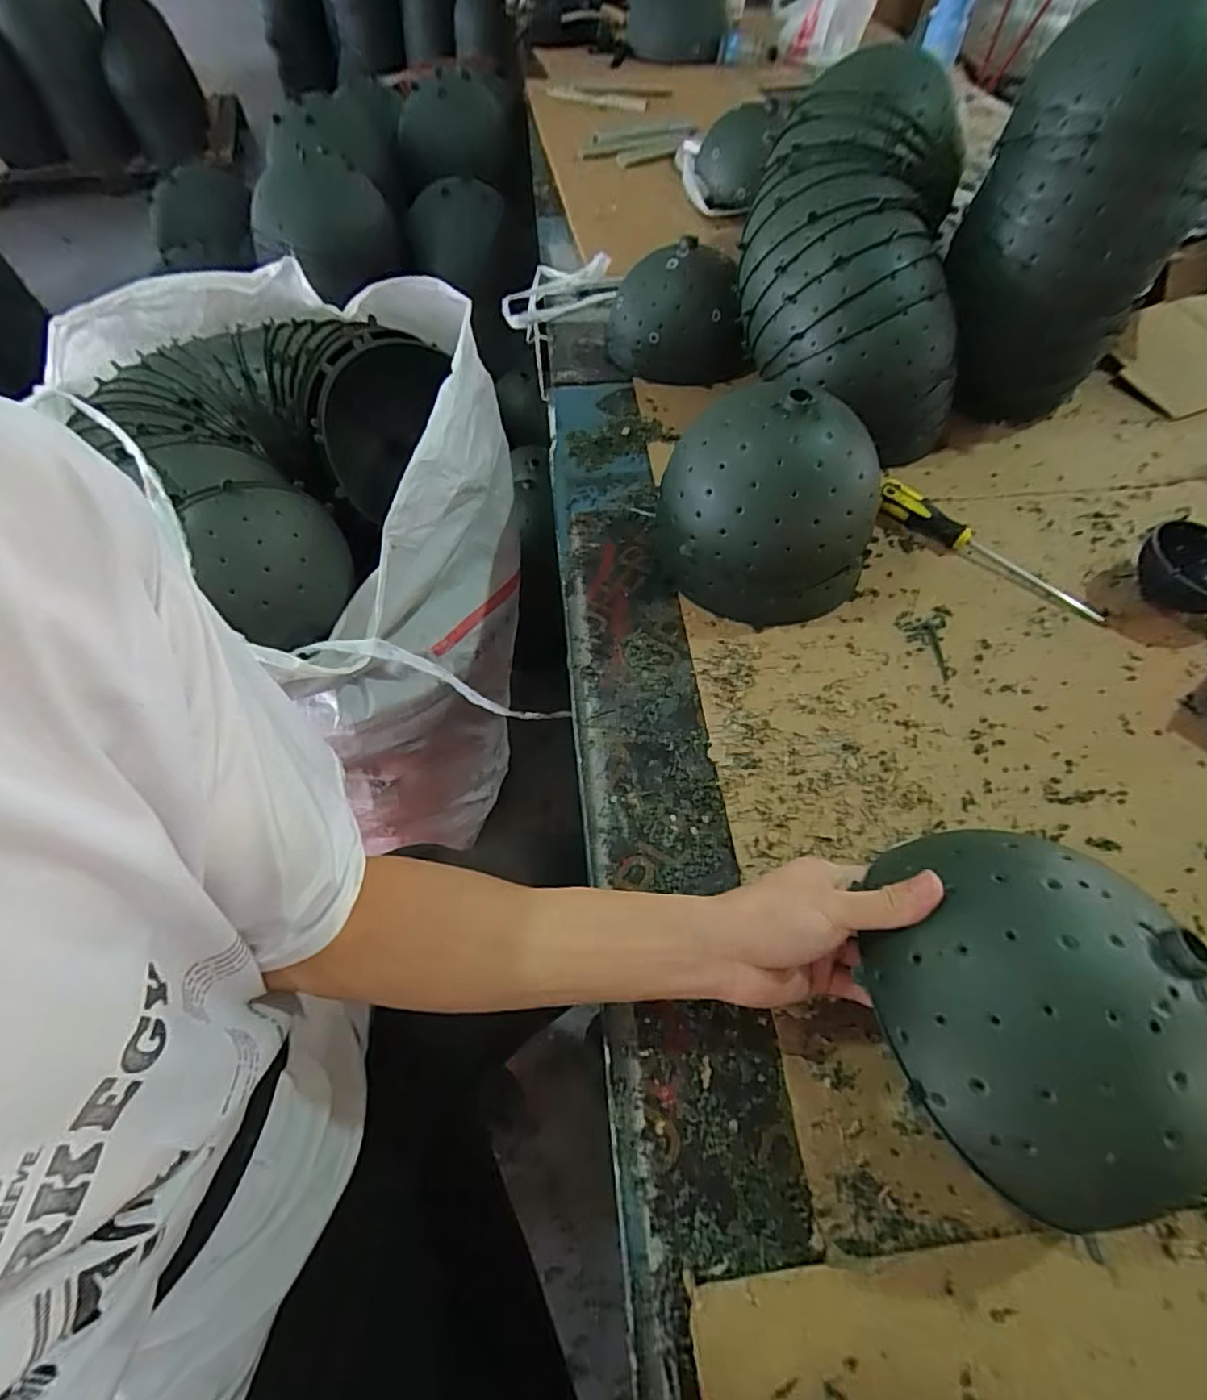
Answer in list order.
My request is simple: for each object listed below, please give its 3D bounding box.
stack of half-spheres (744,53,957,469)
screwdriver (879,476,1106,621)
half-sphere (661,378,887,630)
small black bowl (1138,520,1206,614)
[{"bbox_3d":[0.282,-0.483,0.666,0.245,0.256,0.266,6,57,4],"label":"stack of half-spheres"},{"bbox_3d":[0.400,-0.162,0.621,0.243,0.040,0.025,33,64,20],"label":"screwdriver"},{"bbox_3d":[0.149,-0.180,0.564,0.174,0.163,0.161,-12,58,-6],"label":"half-sphere"},{"bbox_3d":[0.584,-0.126,0.592,0.082,0.046,0.100,-33,63,-18],"label":"small black bowl"}]

